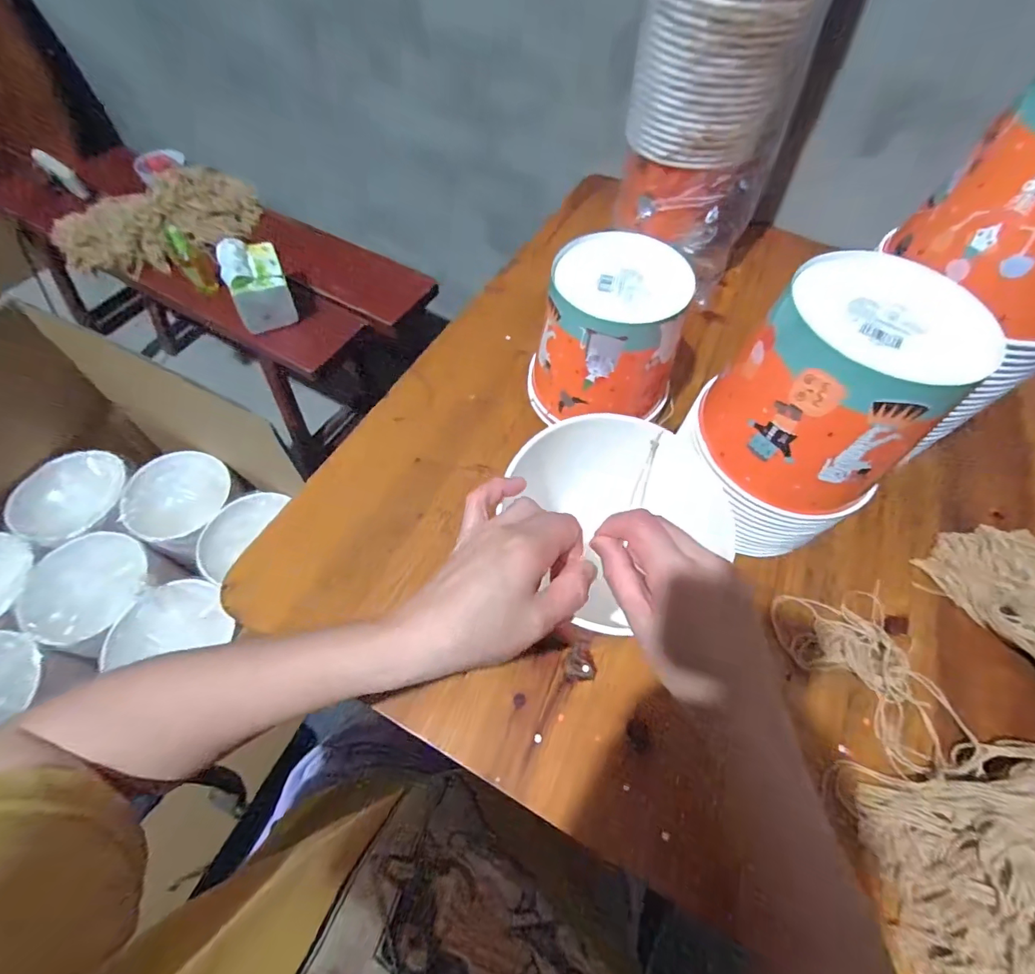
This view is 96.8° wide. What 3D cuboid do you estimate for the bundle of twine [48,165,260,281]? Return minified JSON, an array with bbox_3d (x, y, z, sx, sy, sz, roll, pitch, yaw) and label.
[{"bbox_3d":[-0.759,-0.583,0.989,0.398,0.125,0.272,-38,69,-22],"label":"bundle of twine"}]

